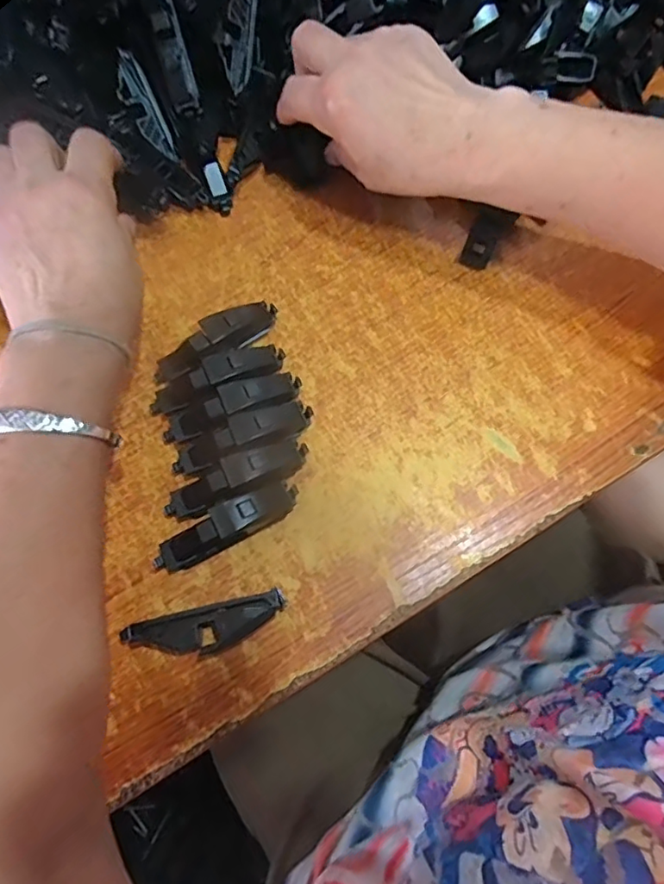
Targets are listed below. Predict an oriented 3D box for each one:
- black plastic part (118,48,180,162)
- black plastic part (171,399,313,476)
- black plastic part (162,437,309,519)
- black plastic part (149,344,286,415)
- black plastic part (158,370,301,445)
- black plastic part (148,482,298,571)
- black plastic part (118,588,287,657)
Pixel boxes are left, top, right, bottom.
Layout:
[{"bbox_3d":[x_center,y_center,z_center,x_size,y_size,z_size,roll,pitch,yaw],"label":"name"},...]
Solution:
[{"bbox_3d":[-0.125,-0.222,0.376,0.020,0.004,0.071,-27,99,-9],"label":"black plastic part"},{"bbox_3d":[-0.050,-0.002,0.318,0.081,0.023,0.021,-23,72,-8],"label":"black plastic part"},{"bbox_3d":[-0.052,0.021,0.310,0.081,0.022,0.022,-25,73,-8],"label":"black plastic part"},{"bbox_3d":[-0.067,-0.037,0.331,0.082,0.023,0.020,-21,72,-7],"label":"black plastic part"},{"bbox_3d":[-0.057,-0.019,0.324,0.083,0.023,0.021,-23,72,-8],"label":"black plastic part"},{"bbox_3d":[-0.057,0.046,0.302,0.081,0.021,0.020,-29,73,-9],"label":"black plastic part"},{"bbox_3d":[-0.063,0.096,0.287,0.079,0.016,0.022,-13,71,-4],"label":"black plastic part"}]

